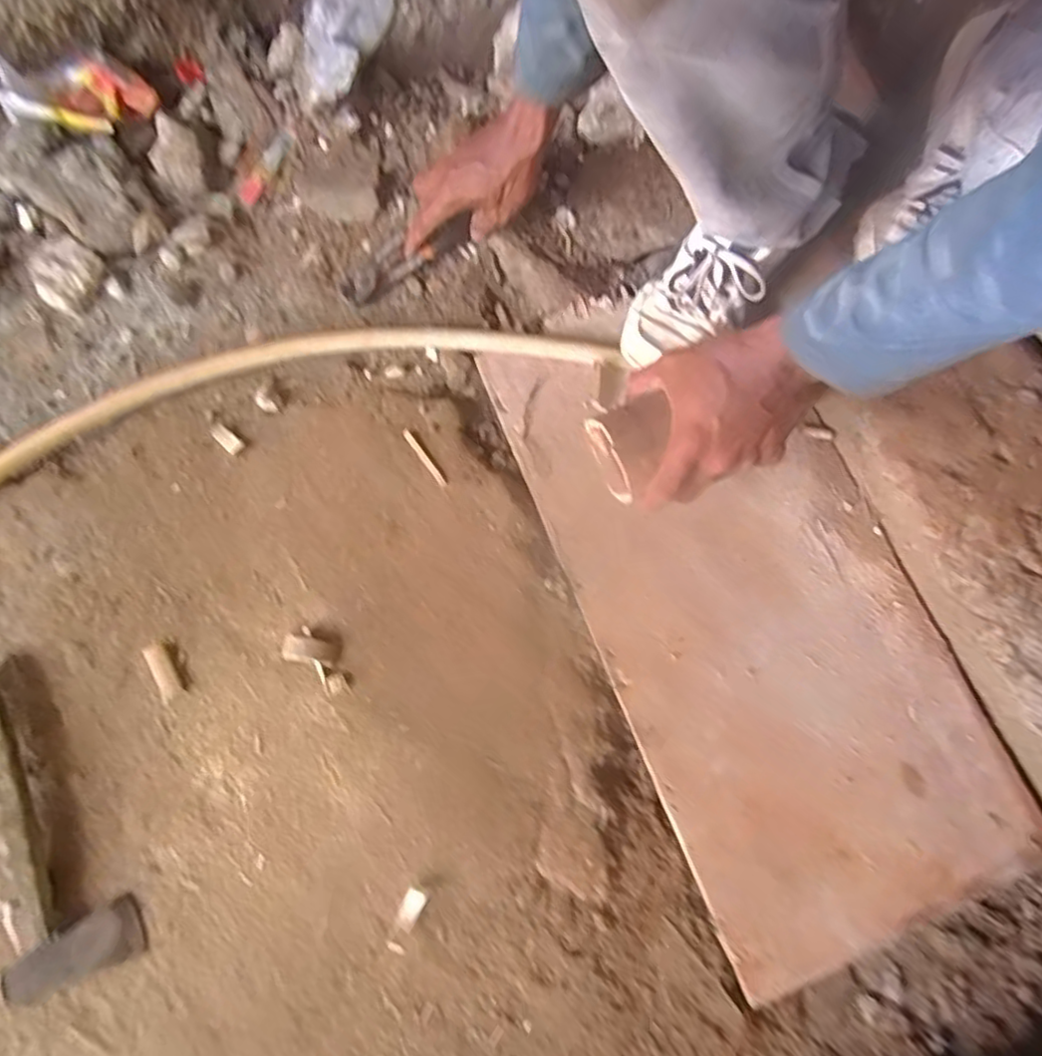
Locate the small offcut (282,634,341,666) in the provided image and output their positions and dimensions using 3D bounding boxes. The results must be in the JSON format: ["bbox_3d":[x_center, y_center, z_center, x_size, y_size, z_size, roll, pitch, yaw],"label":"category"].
[{"bbox_3d":[-0.184,0.107,0.565,0.048,0.011,0.022,6,77,2],"label":"small offcut"}]

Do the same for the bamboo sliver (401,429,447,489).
[{"bbox_3d":[-0.092,-0.068,0.615,0.008,0.004,0.069,-36,80,-8],"label":"bamboo sliver"}]

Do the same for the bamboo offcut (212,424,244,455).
[{"bbox_3d":[-0.289,-0.089,0.630,0.037,0.007,0.016,39,80,8],"label":"bamboo offcut"}]

